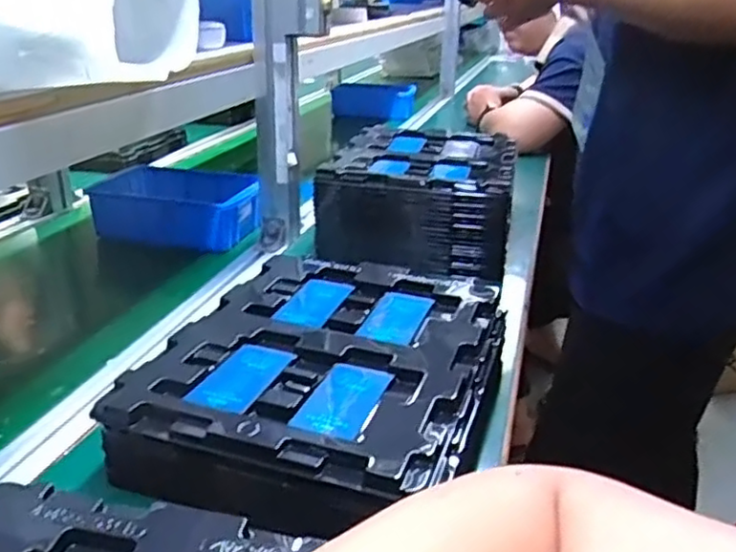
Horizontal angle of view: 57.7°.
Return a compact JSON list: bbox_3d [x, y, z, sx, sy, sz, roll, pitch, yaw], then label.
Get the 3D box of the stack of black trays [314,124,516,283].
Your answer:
[{"bbox_3d":[0.062,-0.094,0.848,0.221,0.123,0.239,5,24,9],"label":"stack of black trays"}]

